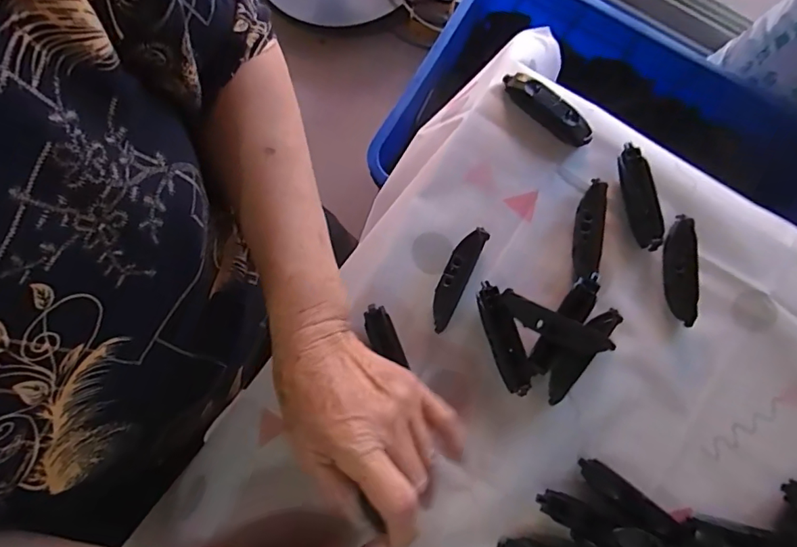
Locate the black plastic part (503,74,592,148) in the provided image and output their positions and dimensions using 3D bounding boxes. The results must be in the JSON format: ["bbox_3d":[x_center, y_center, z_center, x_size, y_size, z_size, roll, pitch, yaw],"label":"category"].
[{"bbox_3d":[0.118,-0.130,0.403,0.079,0.022,0.019,43,82,6],"label":"black plastic part"}]

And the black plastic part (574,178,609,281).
[{"bbox_3d":[0.144,-0.032,0.384,0.019,0.018,0.079,9,80,1],"label":"black plastic part"}]

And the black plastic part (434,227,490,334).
[{"bbox_3d":[0.042,0.003,0.374,0.019,0.015,0.080,26,81,3],"label":"black plastic part"}]

